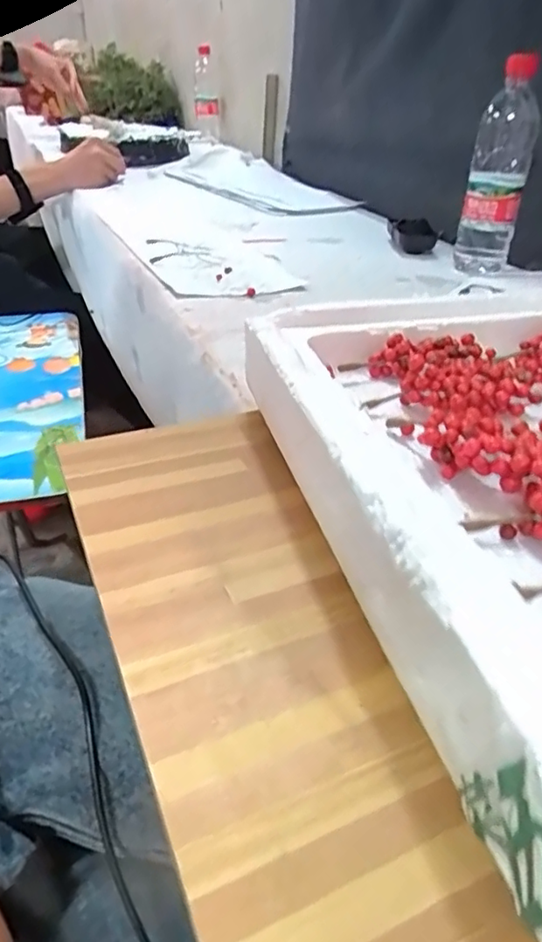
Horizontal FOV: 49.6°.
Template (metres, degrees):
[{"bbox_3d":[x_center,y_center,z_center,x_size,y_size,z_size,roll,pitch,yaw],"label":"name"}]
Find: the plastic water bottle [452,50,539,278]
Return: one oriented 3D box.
[{"bbox_3d":[0.275,-0.353,0.700,0.076,0.217,0.070,14,36,15],"label":"plastic water bottle"}]

